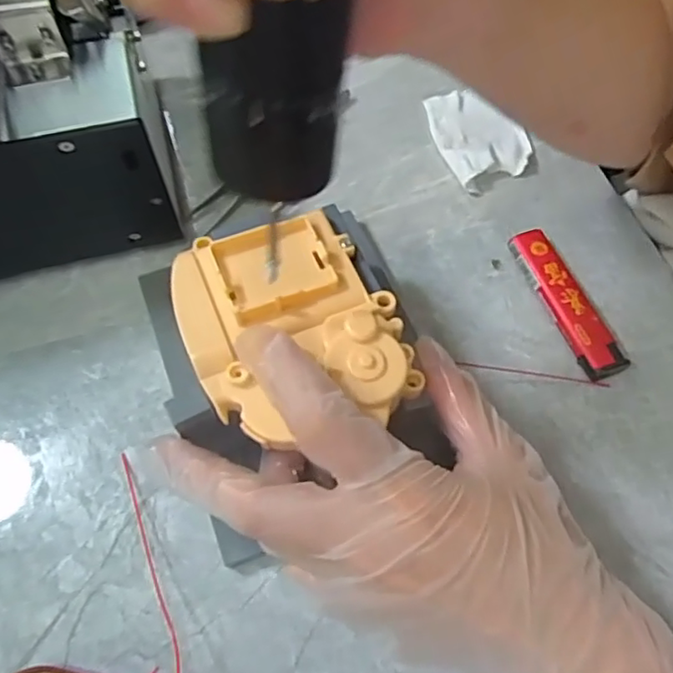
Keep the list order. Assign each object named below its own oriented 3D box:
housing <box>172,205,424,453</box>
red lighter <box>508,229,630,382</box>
[{"bbox_3d":[-0.017,-0.008,0.217,0.074,0.014,0.087,-14,62,-9],"label":"housing"},{"bbox_3d":[0.106,-0.016,0.281,0.018,0.013,0.077,-17,64,-9],"label":"red lighter"}]

